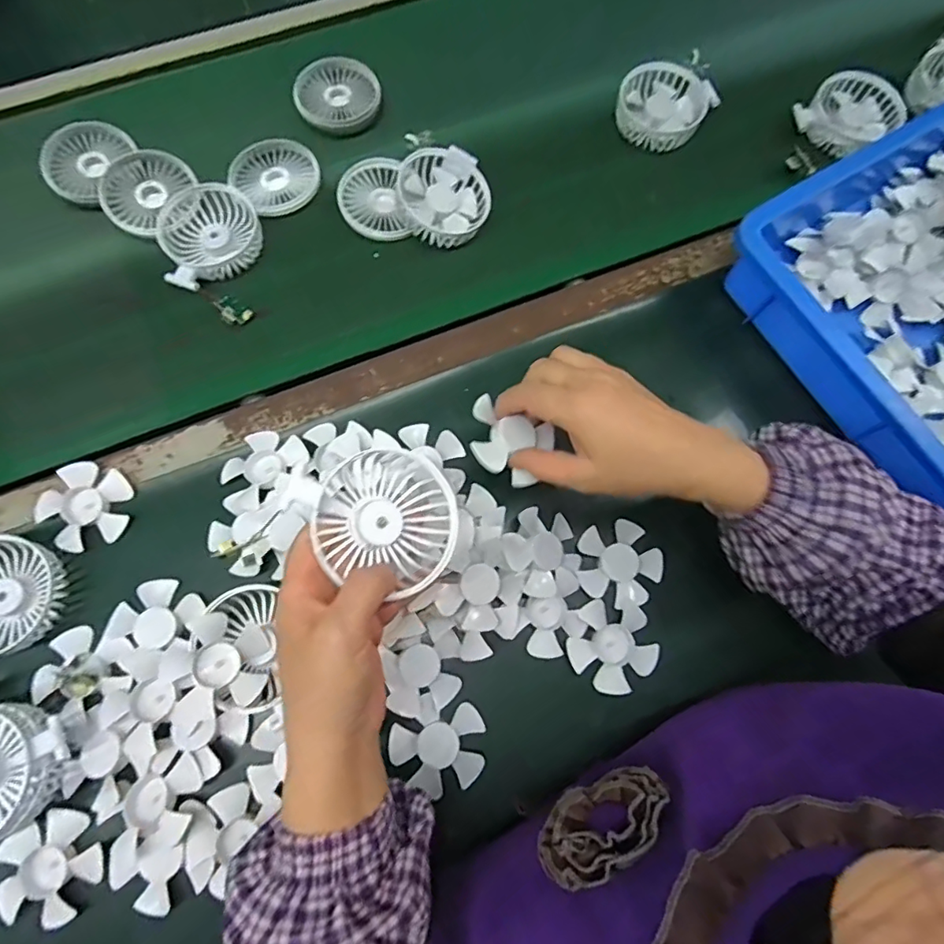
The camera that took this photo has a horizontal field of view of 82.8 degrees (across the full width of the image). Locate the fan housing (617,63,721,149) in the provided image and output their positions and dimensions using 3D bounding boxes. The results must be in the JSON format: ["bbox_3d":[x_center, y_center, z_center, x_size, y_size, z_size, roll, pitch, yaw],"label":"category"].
[{"bbox_3d":[0.198,-0.381,0.558,0.092,0.028,0.083,-43,79,-12],"label":"fan housing"}]

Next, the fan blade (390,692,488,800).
[{"bbox_3d":[-0.021,0.201,0.396,0.067,0.010,0.064,44,78,11],"label":"fan blade"}]

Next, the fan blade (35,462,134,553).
[{"bbox_3d":[-0.313,0.027,0.436,0.069,0.013,0.066,0,74,-1],"label":"fan blade"}]

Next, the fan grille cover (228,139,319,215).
[{"bbox_3d":[-0.195,-0.296,0.536,0.080,0.014,0.078,-41,78,-11],"label":"fan grille cover"}]

